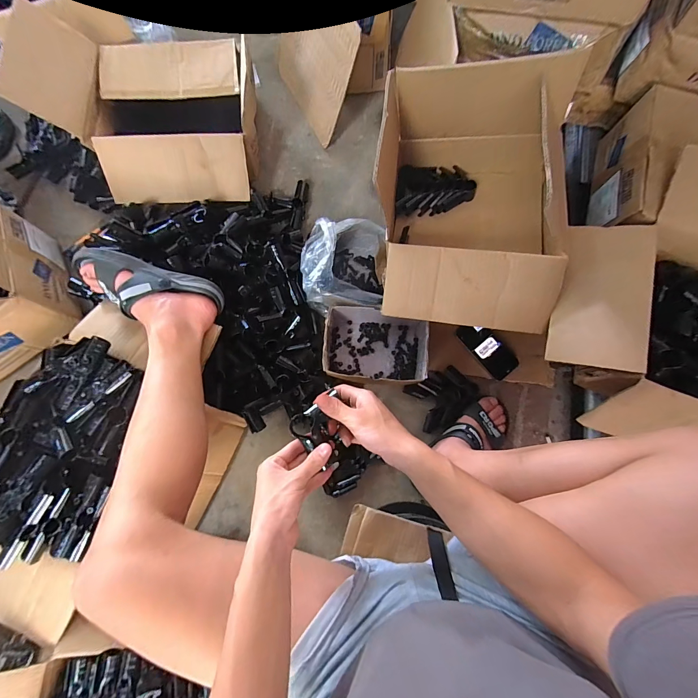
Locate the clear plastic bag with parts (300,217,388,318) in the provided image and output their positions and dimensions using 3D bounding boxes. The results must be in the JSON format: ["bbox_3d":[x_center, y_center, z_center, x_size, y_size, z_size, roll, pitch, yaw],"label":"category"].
[{"bbox_3d":[-0.010,-0.177,0.715,0.173,0.130,0.200,-8,78,-1],"label":"clear plastic bag with parts"}]

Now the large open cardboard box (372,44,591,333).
[{"bbox_3d":[0.222,-0.281,0.622,0.349,0.228,0.460,11,78,3],"label":"large open cardboard box"}]

